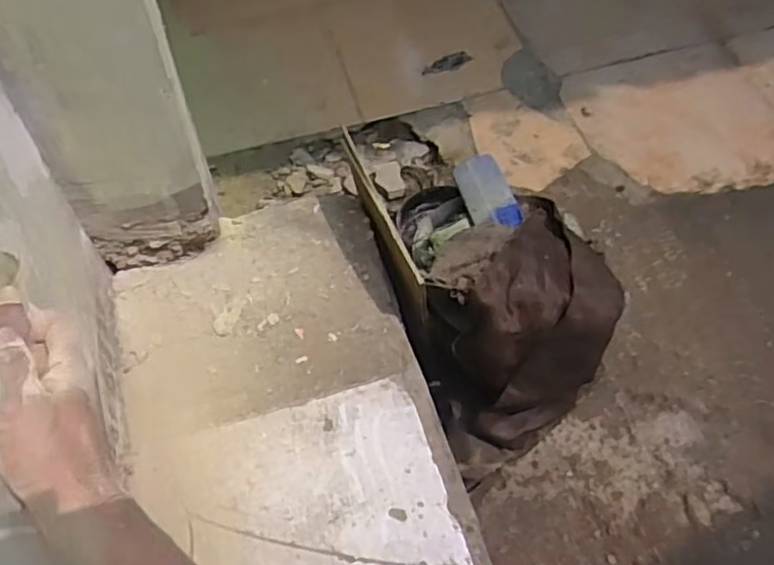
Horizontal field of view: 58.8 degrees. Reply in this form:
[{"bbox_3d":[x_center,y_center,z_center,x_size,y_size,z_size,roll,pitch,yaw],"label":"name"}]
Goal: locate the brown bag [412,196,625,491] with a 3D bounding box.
[{"bbox_3d":[0.168,0.071,0.921,0.263,0.318,0.210,-30,61,-17],"label":"brown bag"}]

